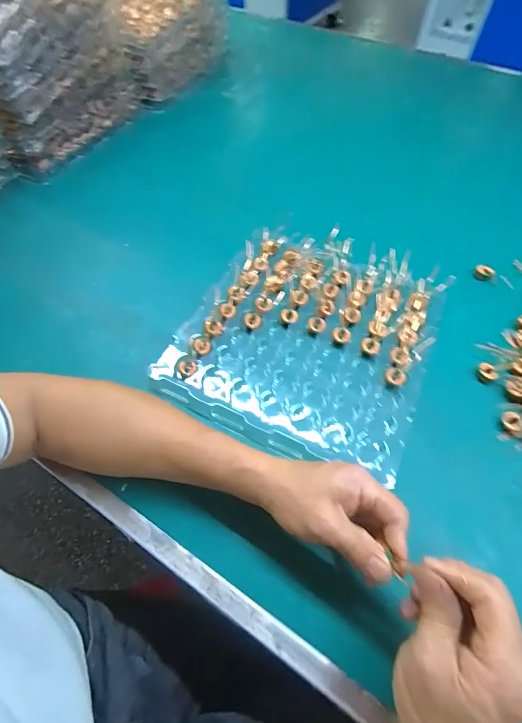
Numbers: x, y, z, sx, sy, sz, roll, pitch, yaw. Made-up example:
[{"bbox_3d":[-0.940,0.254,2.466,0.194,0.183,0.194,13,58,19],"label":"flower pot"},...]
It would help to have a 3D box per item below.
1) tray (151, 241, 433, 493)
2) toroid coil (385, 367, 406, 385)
[{"bbox_3d":[0.050,-0.028,0.430,0.283,0.027,0.277,20,62,10],"label":"tray"},{"bbox_3d":[0.156,0.018,0.404,0.018,0.011,0.022,-40,68,-20],"label":"toroid coil"}]

